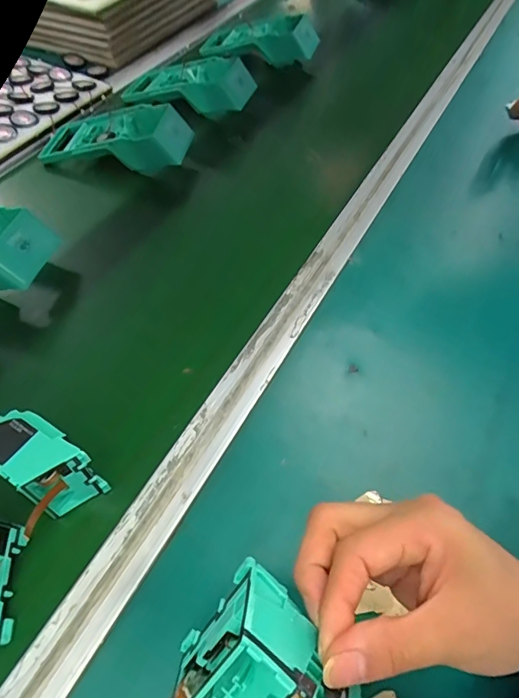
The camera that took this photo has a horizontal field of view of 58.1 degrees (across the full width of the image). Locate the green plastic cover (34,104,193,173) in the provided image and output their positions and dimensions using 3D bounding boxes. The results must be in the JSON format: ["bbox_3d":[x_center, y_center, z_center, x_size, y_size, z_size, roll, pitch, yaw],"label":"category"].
[{"bbox_3d":[-0.182,-0.272,0.604,0.186,0.048,0.097,8,56,8],"label":"green plastic cover"}]

